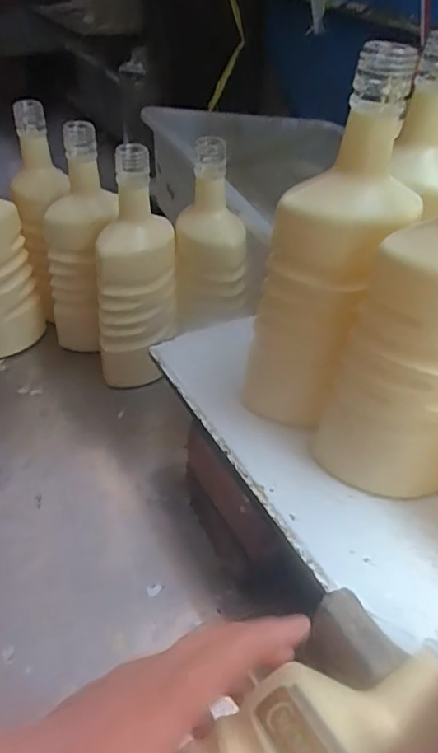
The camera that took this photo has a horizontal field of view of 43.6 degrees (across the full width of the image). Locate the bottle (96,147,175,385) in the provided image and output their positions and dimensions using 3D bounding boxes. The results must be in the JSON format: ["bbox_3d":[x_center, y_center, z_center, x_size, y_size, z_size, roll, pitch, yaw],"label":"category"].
[{"bbox_3d":[-0.086,-0.096,0.567,0.063,0.248,0.075,18,43,17],"label":"bottle"}]

